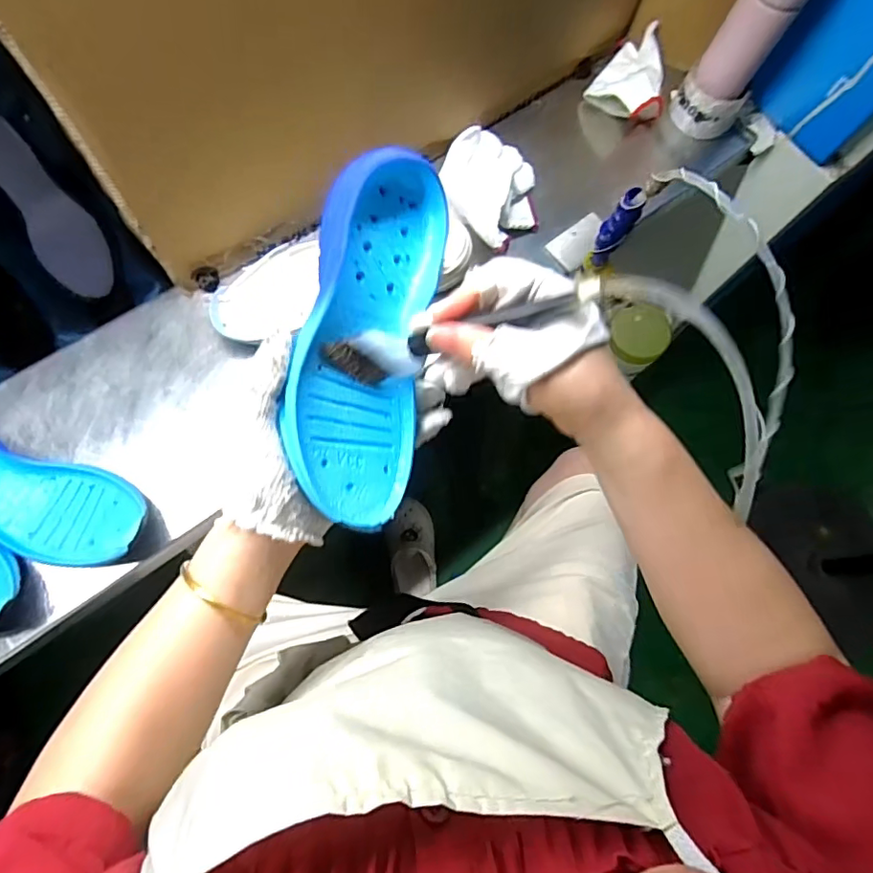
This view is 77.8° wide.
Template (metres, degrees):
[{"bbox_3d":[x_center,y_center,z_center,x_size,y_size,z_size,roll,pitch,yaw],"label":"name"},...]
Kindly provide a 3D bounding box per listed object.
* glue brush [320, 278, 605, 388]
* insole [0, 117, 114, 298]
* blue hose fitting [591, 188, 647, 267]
[{"bbox_3d":[0.013,-0.061,0.314,0.162,0.036,0.019,-12,64,24],"label":"glue brush"},{"bbox_3d":[-0.446,-0.260,0.616,0.069,0.013,0.207,-34,108,-16],"label":"insole"},{"bbox_3d":[0.185,-0.213,0.554,0.031,0.115,0.030,25,68,9],"label":"blue hose fitting"}]

